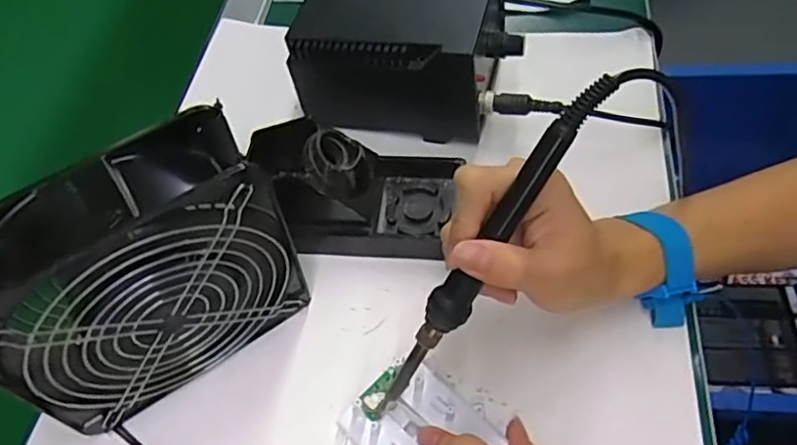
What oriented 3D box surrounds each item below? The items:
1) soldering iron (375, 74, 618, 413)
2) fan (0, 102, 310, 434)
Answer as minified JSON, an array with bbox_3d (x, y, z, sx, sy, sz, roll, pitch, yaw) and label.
[{"bbox_3d":[0.038,0.021,0.303,0.019,0.210,0.015,40,23,25],"label":"soldering iron"},{"bbox_3d":[-0.133,0.034,0.328,0.151,0.145,0.060,-32,58,-18],"label":"fan"}]

